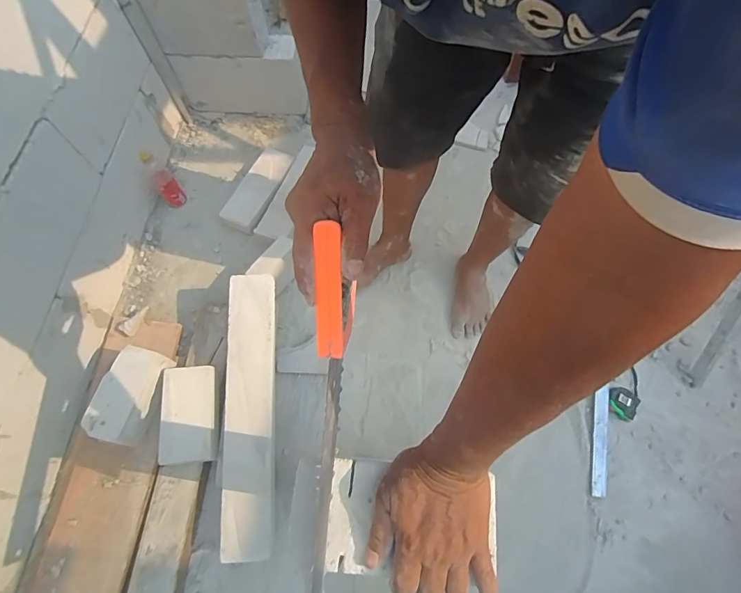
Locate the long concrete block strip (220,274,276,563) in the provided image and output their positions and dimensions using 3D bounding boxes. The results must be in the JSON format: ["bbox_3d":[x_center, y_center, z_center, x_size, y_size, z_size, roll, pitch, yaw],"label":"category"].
[{"bbox_3d":[-0.266,0.236,0.922,0.113,0.051,0.585,0,74,-12],"label":"long concrete block strip"}]

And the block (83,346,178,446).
[{"bbox_3d":[-0.526,0.211,0.921,0.111,0.055,0.199,18,69,8],"label":"block"}]

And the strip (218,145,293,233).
[{"bbox_3d":[-0.325,-0.313,1.250,0.112,0.057,0.272,24,70,10],"label":"strip"}]

